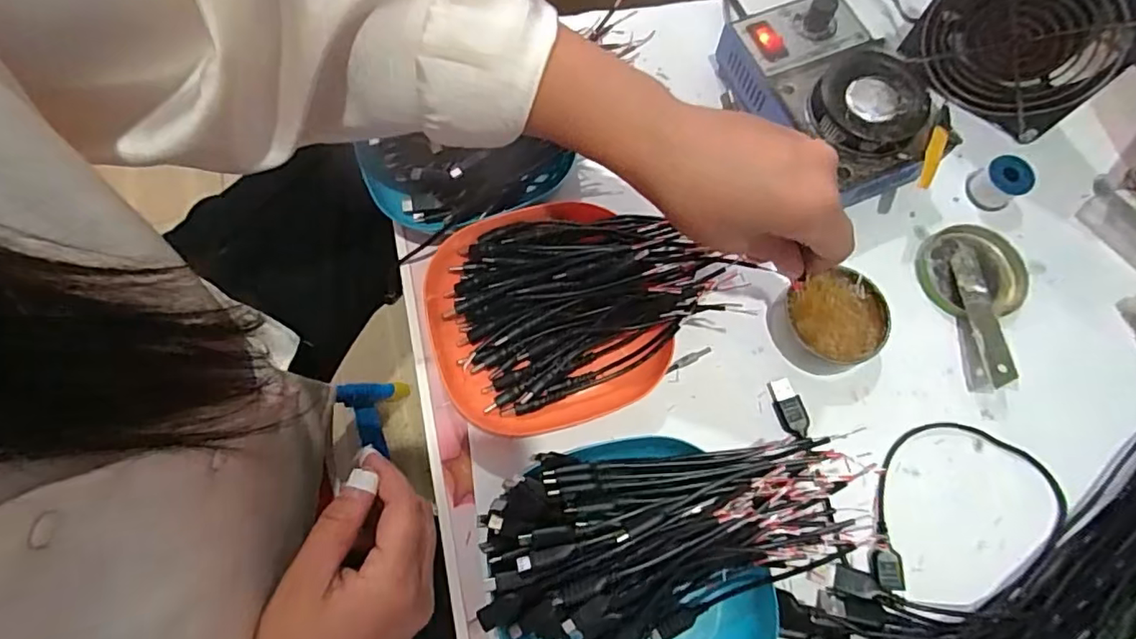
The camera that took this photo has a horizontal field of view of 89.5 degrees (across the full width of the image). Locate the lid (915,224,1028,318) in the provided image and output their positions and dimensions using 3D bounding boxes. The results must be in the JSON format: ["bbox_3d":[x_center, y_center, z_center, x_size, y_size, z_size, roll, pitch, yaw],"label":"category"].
[{"bbox_3d":[0.274,-0.033,0.388,0.062,0.012,0.063,0,72,0],"label":"lid"}]

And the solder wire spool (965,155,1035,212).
[{"bbox_3d":[0.297,-0.094,0.395,0.026,0.026,0.031,-39,76,-12],"label":"solder wire spool"}]

